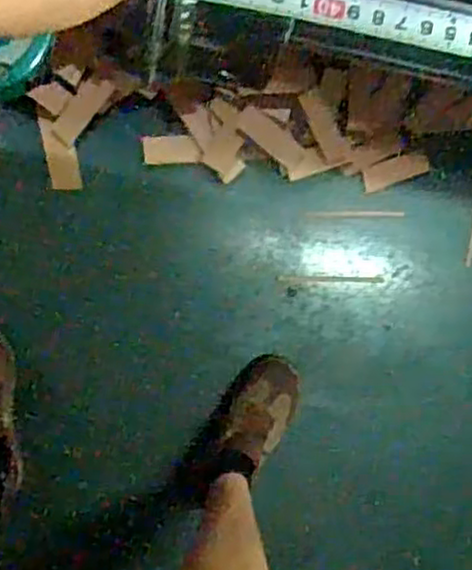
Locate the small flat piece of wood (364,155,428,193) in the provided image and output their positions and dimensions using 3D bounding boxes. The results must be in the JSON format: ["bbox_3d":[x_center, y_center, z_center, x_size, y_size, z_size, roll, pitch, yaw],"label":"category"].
[{"bbox_3d":[0.252,-0.181,1.167,0.106,0.009,0.039,-22,96,-6],"label":"small flat piece of wood"}]

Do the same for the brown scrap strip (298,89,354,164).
[{"bbox_3d":[0.137,-0.241,1.125,0.043,0.007,0.121,-33,108,-2],"label":"brown scrap strip"}]

